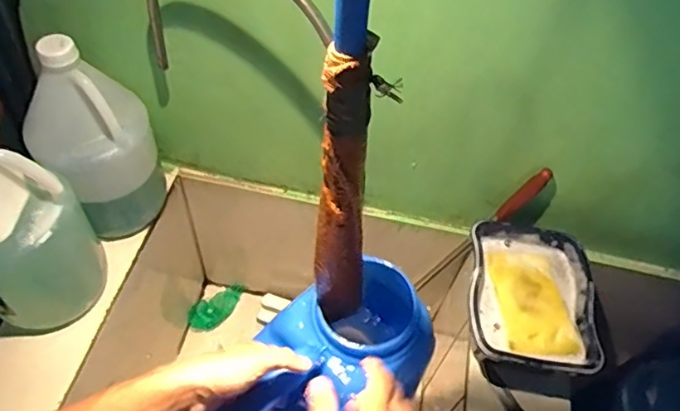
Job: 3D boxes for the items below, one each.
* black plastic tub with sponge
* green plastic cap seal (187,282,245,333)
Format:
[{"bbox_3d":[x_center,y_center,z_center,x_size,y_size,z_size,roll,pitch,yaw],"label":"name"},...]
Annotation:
[{"bbox_3d":[0.248,0.127,0.743,0.163,0.084,0.200,9,54,1],"label":"black plastic tub with sponge"},{"bbox_3d":[-0.254,0.212,1.132,0.129,0.014,0.064,-34,96,-22],"label":"green plastic cap seal"}]

